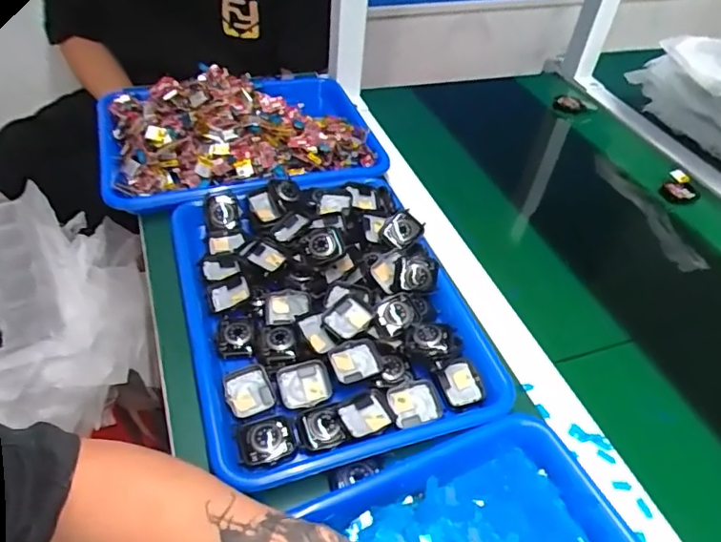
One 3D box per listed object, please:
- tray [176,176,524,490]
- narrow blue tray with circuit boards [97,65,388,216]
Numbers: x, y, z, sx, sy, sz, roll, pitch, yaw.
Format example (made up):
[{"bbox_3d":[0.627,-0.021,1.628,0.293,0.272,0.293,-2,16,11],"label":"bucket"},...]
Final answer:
[{"bbox_3d":[-0.036,0.025,0.528,0.256,0.045,0.332,-11,47,-16],"label":"tray"},{"bbox_3d":[-0.155,-0.188,0.709,0.346,0.063,0.264,-11,48,-16],"label":"narrow blue tray with circuit boards"}]

